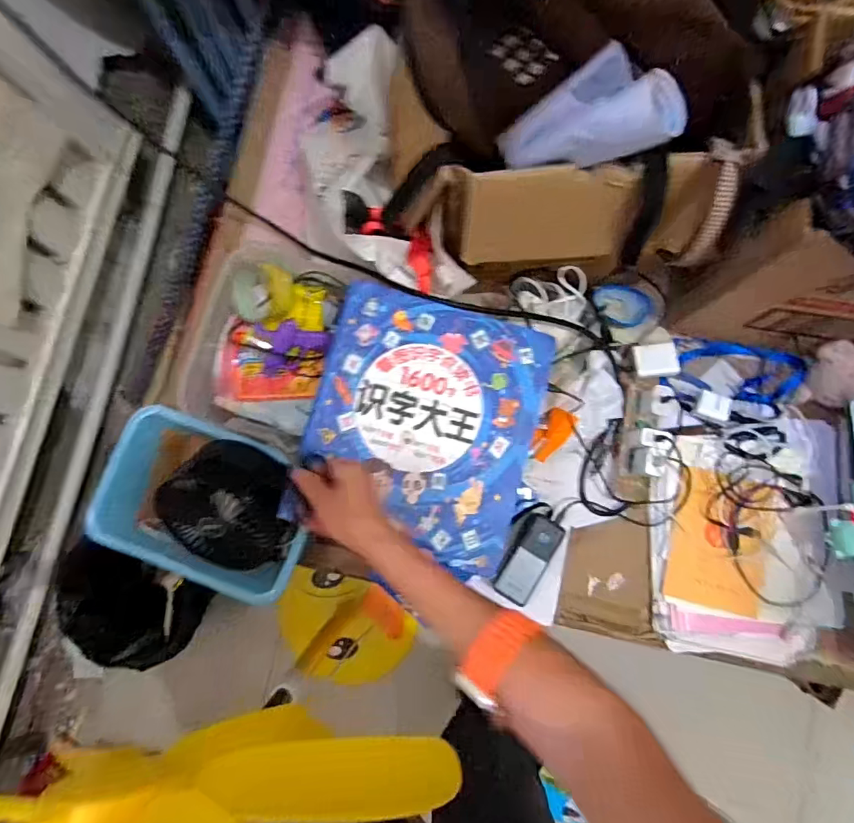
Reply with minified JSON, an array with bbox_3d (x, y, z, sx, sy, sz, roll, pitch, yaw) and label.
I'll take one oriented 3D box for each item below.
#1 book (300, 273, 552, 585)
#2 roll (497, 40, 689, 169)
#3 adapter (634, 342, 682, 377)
[{"bbox_3d":[-0.005,0.016,0.627,0.275,0.029,0.310,15,83,4],"label":"book"},{"bbox_3d":[0.163,-0.308,0.505,0.182,0.053,0.087,13,81,41],"label":"roll"},{"bbox_3d":[0.373,-0.082,0.807,0.066,0.017,0.053,-5,82,1],"label":"adapter"}]

